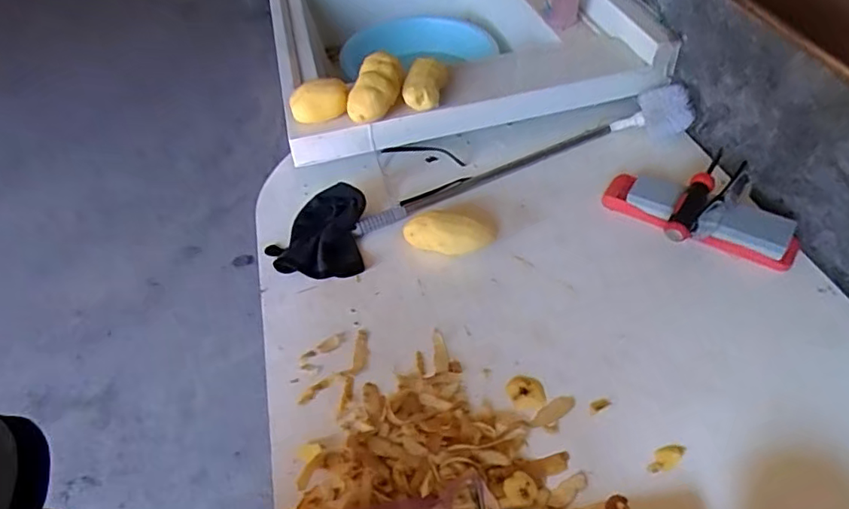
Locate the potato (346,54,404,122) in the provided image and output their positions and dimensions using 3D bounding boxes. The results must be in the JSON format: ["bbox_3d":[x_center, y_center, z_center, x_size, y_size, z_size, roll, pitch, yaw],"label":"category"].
[{"bbox_3d":[-0.072,-0.248,0.816,0.067,0.052,0.101,7,50,12],"label":"potato"}]

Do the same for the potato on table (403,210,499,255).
[{"bbox_3d":[0.035,-0.030,0.747,0.126,0.038,0.057,-5,48,1],"label":"potato on table"}]

